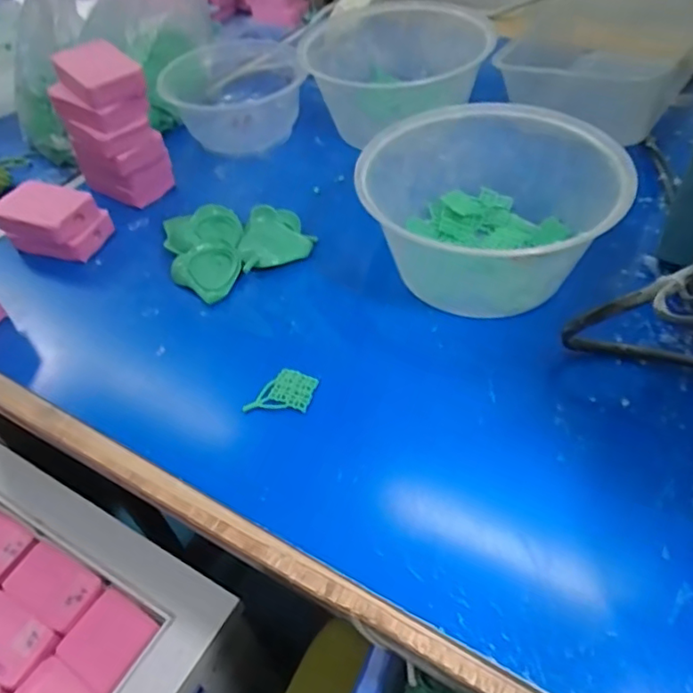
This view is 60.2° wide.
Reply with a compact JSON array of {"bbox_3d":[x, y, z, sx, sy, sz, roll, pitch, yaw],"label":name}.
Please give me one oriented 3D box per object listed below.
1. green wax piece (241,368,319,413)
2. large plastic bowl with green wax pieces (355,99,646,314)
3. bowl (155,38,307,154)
[{"bbox_3d":[-0.038,0.027,0.362,0.036,0.006,0.034,10,50,14],"label":"green wax piece"},{"bbox_3d":[0.100,-0.096,0.412,0.141,0.074,0.157,-31,53,-21],"label":"large plastic bowl with green wax pieces"},{"bbox_3d":[-0.107,-0.241,0.575,0.118,0.066,0.122,-3,48,3],"label":"bowl"}]

